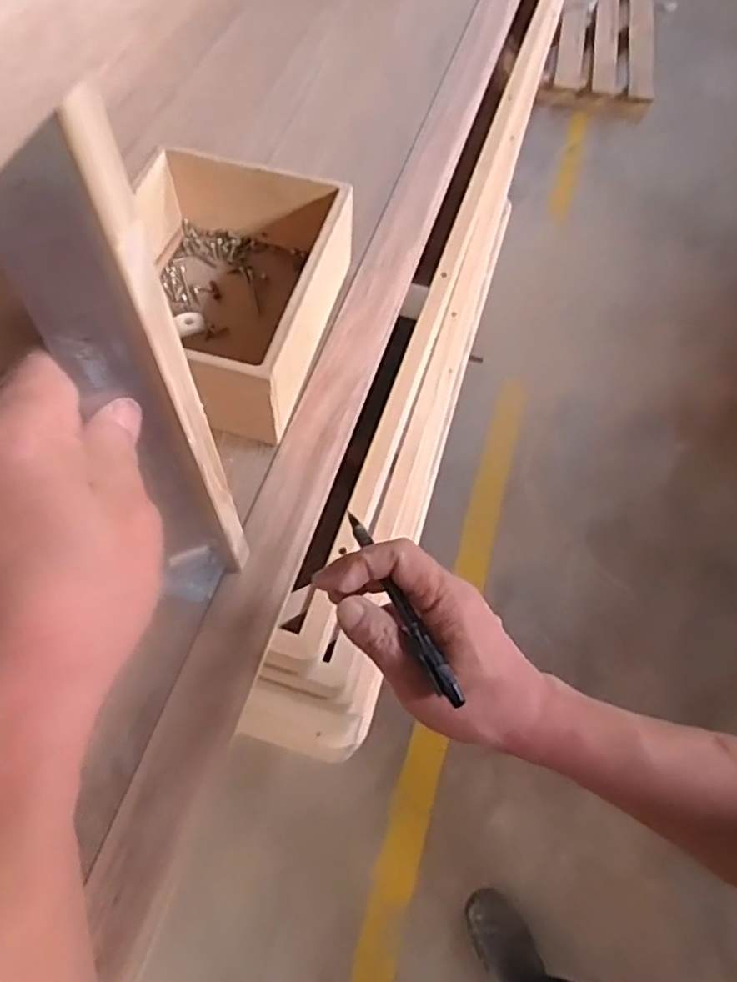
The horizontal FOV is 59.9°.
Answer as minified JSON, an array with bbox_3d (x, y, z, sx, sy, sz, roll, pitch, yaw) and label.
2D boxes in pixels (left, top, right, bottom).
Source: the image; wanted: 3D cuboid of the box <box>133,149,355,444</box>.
[{"bbox_3d":[-0.121,-0.163,0.524,0.169,0.090,0.212,14,63,5],"label":"box"}]

